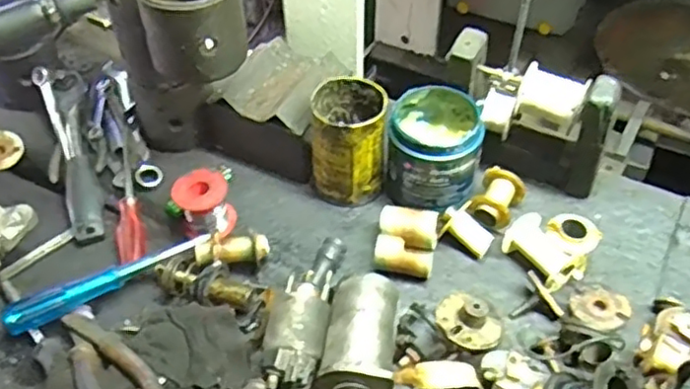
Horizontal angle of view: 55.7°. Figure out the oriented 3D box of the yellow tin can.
[{"bbox_3d":[0.005,-0.051,0.676,0.076,0.111,0.081,4,46,5],"label":"yellow tin can"}]

